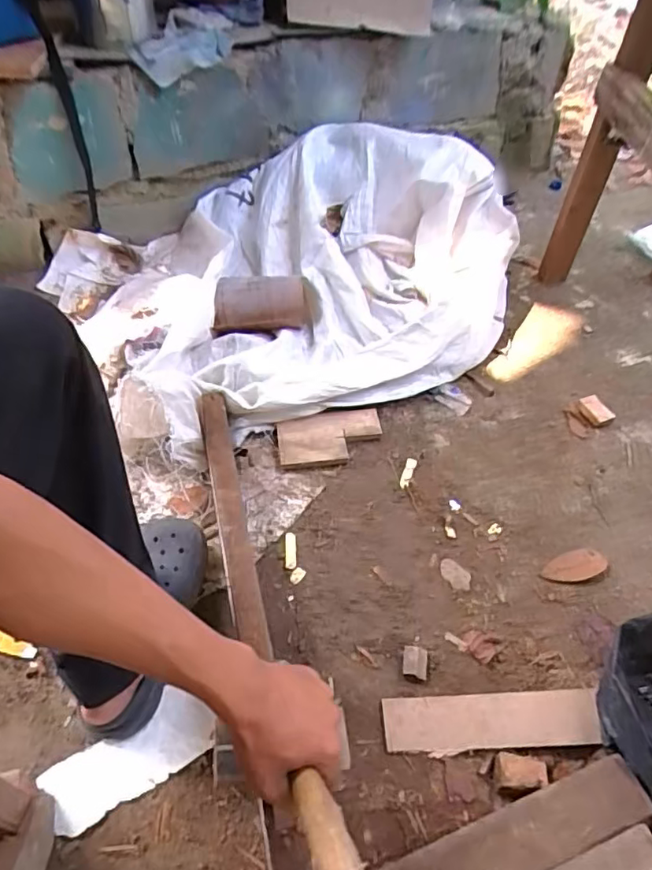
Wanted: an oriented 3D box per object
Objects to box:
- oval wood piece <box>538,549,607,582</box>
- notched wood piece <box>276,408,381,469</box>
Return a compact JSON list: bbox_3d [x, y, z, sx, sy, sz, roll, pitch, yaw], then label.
[{"bbox_3d":[0.358,0.190,0.825,0.102,0.004,0.044,-14,52,-14],"label":"oval wood piece"},{"bbox_3d":[0.007,0.006,0.955,0.172,0.024,0.098,-6,50,-7],"label":"notched wood piece"}]

